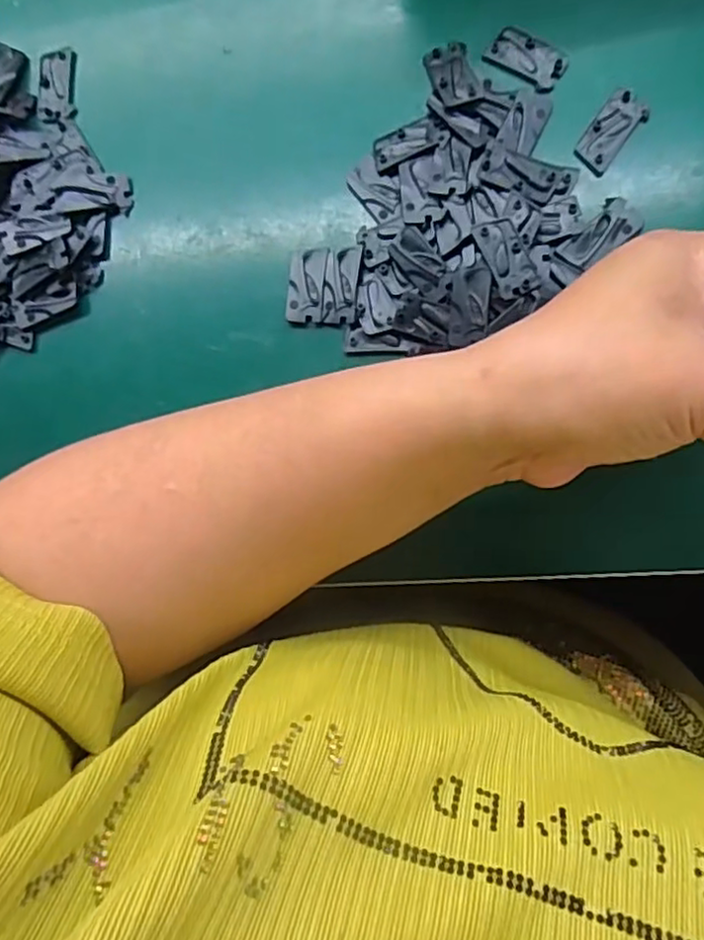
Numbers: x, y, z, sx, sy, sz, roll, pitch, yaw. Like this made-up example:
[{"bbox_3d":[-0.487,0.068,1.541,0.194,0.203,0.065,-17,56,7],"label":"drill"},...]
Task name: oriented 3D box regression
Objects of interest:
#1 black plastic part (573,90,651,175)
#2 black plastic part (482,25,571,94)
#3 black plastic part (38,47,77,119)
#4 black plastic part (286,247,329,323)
[{"bbox_3d":[0.109,-0.143,0.279,0.018,0.004,0.035,40,93,8],"label":"black plastic part"},{"bbox_3d":[0.076,-0.179,0.284,0.033,0.004,0.019,38,93,8],"label":"black plastic part"},{"bbox_3d":[-0.142,-0.186,0.314,0.016,0.004,0.034,2,87,8],"label":"black plastic part"},{"bbox_3d":[-0.020,-0.083,0.295,0.017,0.004,0.033,6,88,8],"label":"black plastic part"}]

